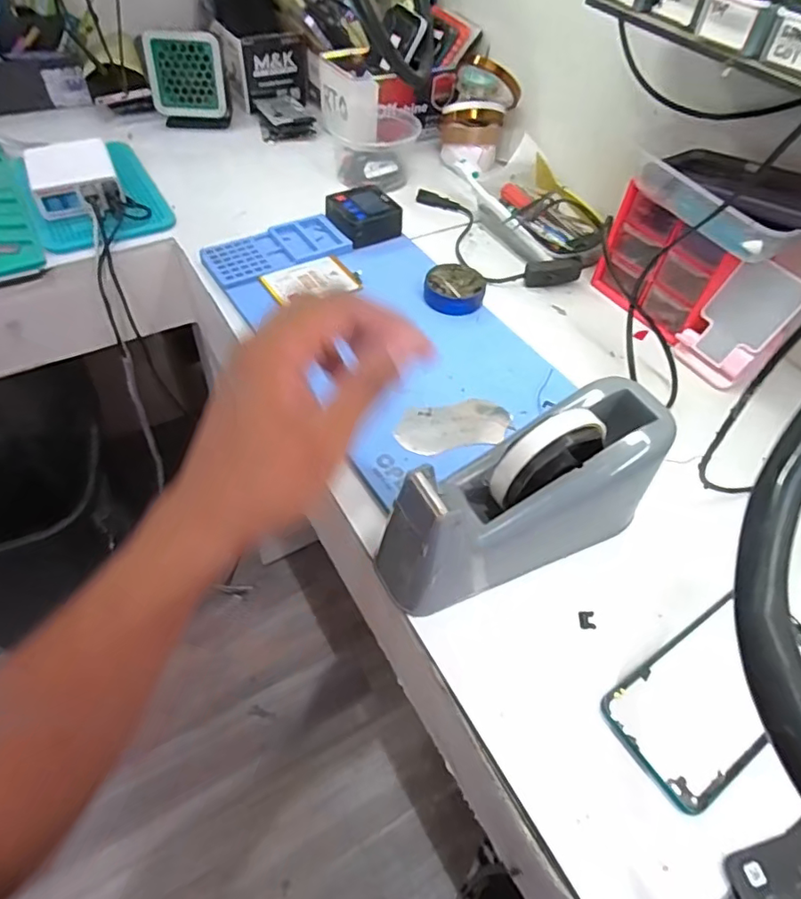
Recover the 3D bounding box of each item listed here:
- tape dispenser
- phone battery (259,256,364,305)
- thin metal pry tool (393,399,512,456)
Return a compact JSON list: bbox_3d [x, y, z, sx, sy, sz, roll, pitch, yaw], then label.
[{"bbox_3d":[0.084,0.032,0.372,0.201,0.106,0.074,-24,57,-22],"label":"tape dispenser"},{"bbox_3d":[-0.092,-0.173,0.580,0.090,0.006,0.062,-23,57,-21],"label":"phone battery"},{"bbox_3d":[0.045,-0.020,0.471,0.099,0.004,0.046,-12,60,-16],"label":"thin metal pry tool"}]

